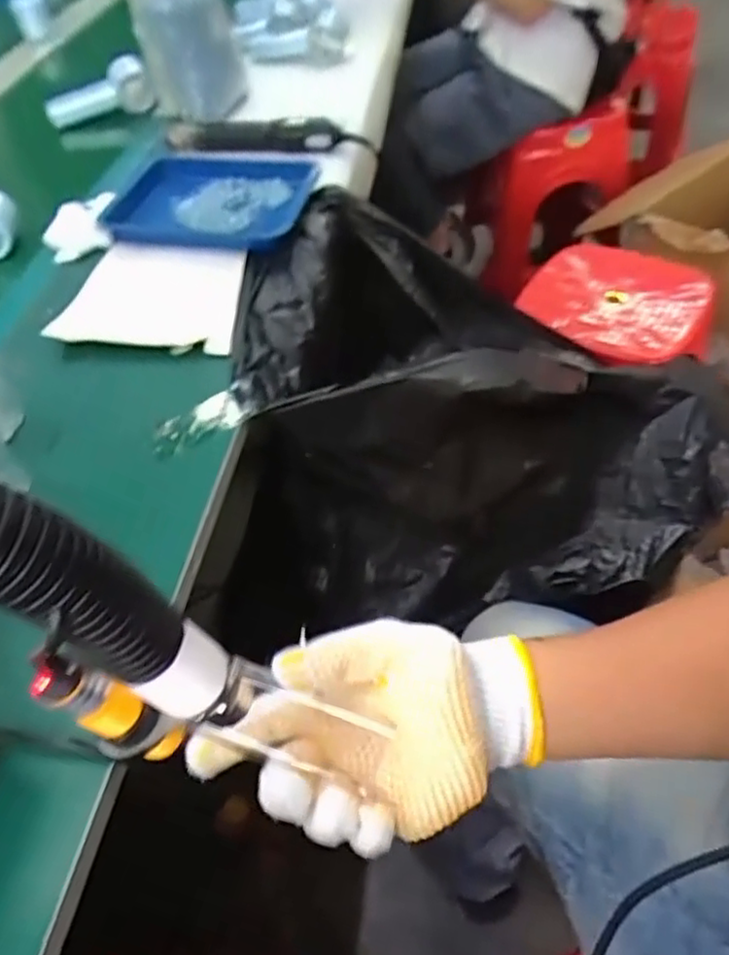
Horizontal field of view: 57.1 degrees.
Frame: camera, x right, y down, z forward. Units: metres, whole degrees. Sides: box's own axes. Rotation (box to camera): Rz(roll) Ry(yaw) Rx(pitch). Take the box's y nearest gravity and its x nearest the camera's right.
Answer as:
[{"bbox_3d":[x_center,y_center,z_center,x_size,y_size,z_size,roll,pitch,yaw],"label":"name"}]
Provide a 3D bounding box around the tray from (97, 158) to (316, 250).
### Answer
[{"bbox_3d":[-0.167,-0.316,0.746,0.210,0.029,0.182,7,51,11],"label":"tray"}]

